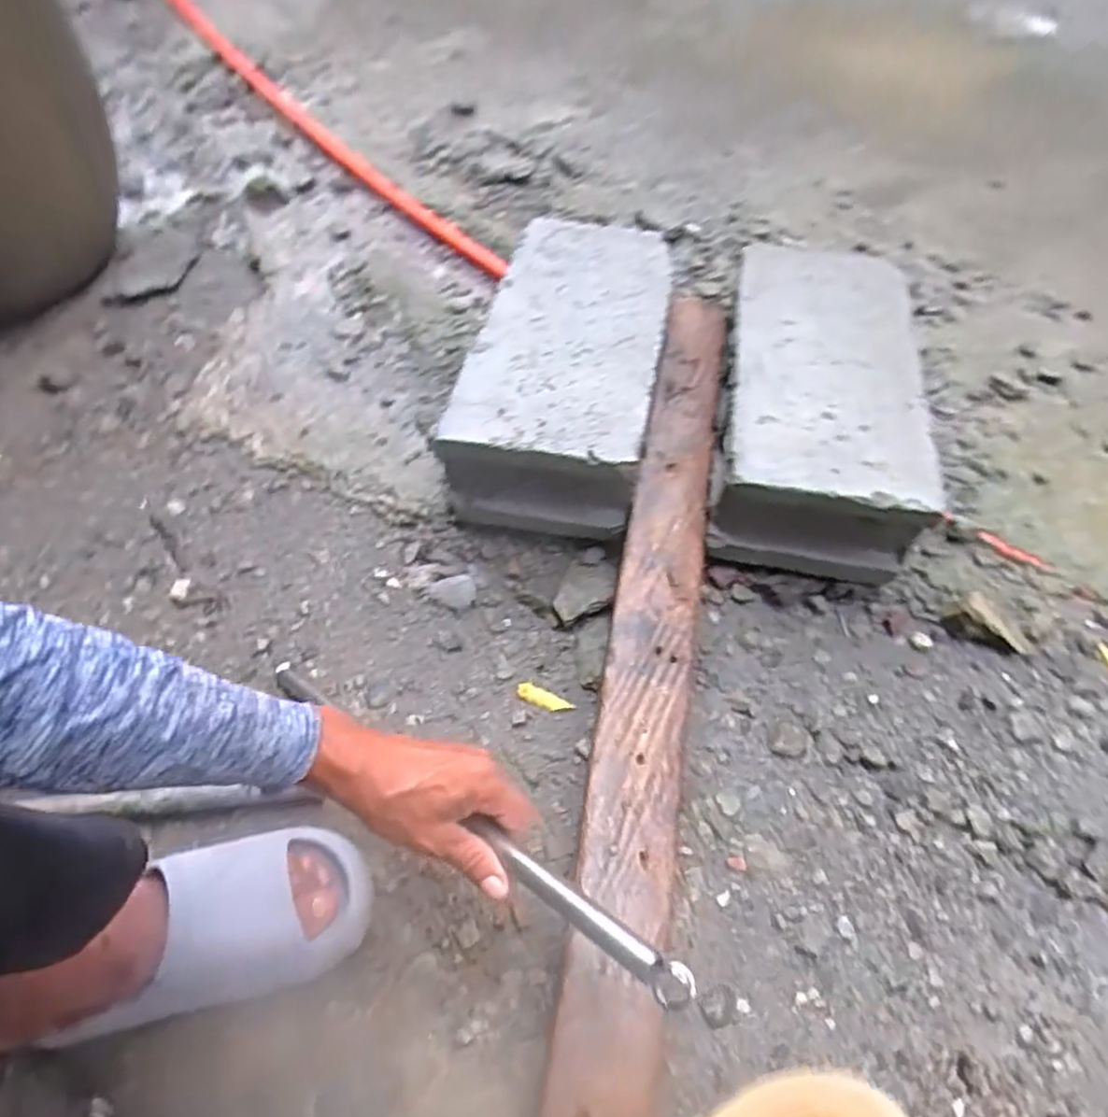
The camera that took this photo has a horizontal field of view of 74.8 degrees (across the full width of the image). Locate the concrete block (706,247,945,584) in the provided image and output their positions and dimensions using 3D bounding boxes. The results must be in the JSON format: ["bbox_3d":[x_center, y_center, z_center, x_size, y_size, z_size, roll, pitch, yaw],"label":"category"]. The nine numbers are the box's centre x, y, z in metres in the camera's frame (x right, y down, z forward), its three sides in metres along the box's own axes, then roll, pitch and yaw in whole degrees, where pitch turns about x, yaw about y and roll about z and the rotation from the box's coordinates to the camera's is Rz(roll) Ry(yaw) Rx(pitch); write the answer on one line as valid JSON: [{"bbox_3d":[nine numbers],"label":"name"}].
[{"bbox_3d":[0.288,-0.171,0.813,0.190,0.146,0.391,8,57,7],"label":"concrete block"}]

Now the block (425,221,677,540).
[{"bbox_3d":[0.022,-0.222,0.854,0.193,0.156,0.397,9,57,8],"label":"block"}]

